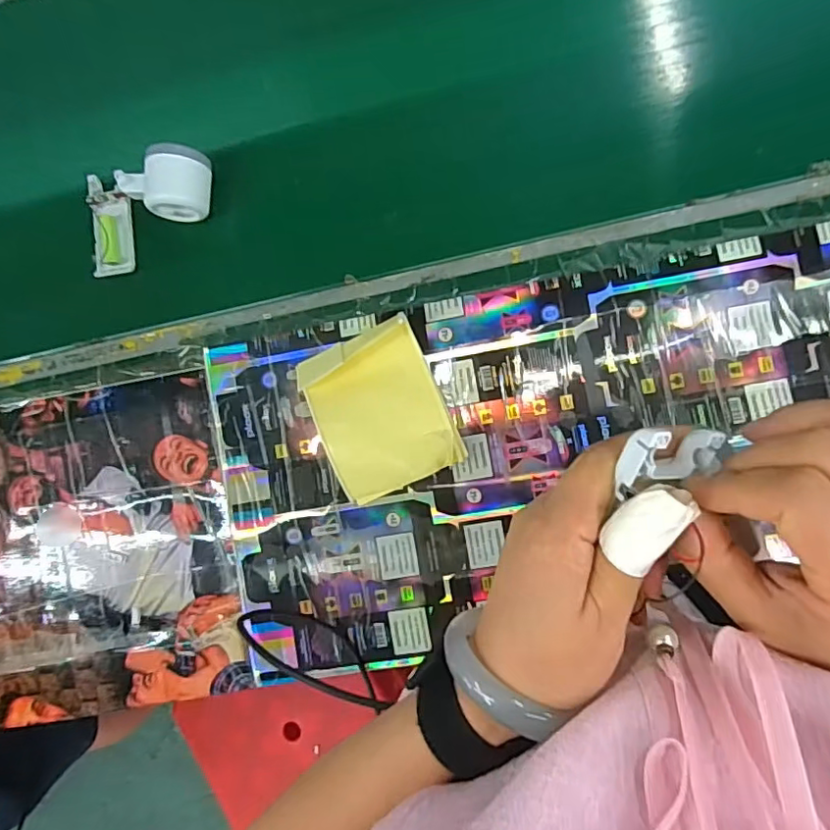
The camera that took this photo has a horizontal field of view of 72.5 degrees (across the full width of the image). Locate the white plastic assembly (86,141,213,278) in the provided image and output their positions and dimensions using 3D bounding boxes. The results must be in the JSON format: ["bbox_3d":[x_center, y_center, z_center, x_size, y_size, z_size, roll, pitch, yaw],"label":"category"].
[{"bbox_3d":[-0.259,-0.196,0.545,0.129,0.049,0.099,-6,86,8],"label":"white plastic assembly"}]

